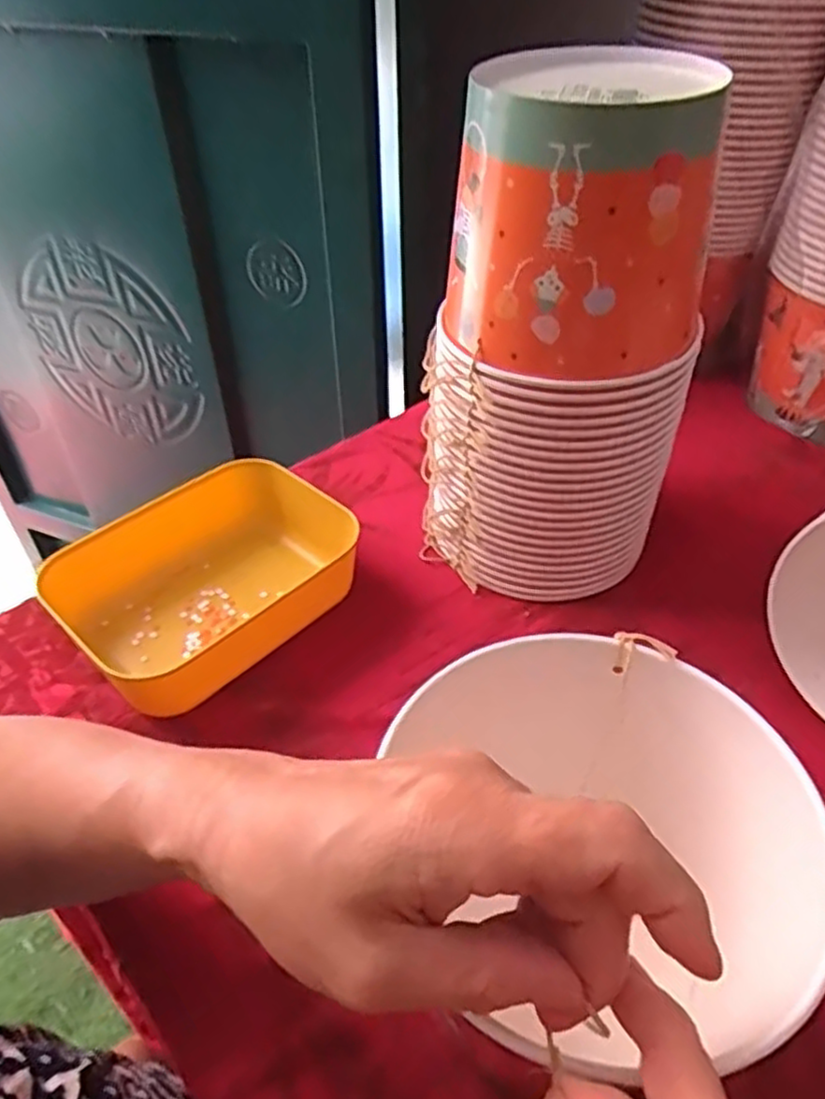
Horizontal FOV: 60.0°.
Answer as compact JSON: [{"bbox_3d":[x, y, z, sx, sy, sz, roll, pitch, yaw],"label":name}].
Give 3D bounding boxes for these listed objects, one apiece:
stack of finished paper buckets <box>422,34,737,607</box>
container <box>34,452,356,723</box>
[{"bbox_3d":[0.089,-0.120,0.455,0.132,0.311,0.143,-30,49,-28],"label":"stack of finished paper buckets"},{"bbox_3d":[-0.139,0.024,0.488,0.167,0.061,0.141,-31,50,-29],"label":"container"}]

